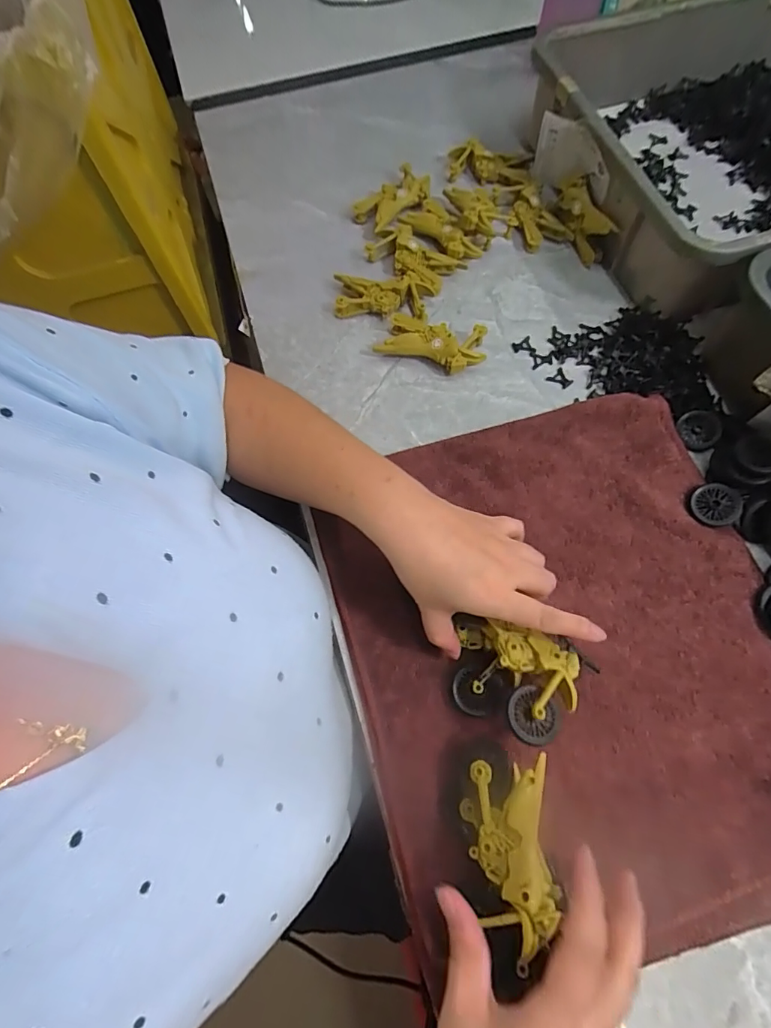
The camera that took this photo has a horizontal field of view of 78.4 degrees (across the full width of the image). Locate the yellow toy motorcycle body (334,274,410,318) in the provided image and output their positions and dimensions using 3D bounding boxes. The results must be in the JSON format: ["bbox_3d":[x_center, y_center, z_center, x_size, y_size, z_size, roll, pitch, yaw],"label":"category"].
[{"bbox_3d":[-0.017,-0.230,0.499,0.077,0.028,0.043,10,68,7],"label":"yellow toy motorcycle body"}]

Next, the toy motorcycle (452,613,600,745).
[{"bbox_3d":[0.094,0.114,0.338,0.097,0.034,0.080,10,68,7],"label":"toy motorcycle"}]

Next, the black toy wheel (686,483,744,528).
[{"bbox_3d":[0.279,-0.007,0.400,0.041,0.010,0.037,-35,70,-12],"label":"black toy wheel"}]

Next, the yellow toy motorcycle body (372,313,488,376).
[{"bbox_3d":[0.047,-0.169,0.474,0.103,0.025,0.049,15,68,9],"label":"yellow toy motorcycle body"}]

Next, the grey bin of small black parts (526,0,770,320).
[{"bbox_3d":[0.441,-0.433,0.523,0.514,0.103,0.390,-18,67,-5],"label":"grey bin of small black parts"}]

